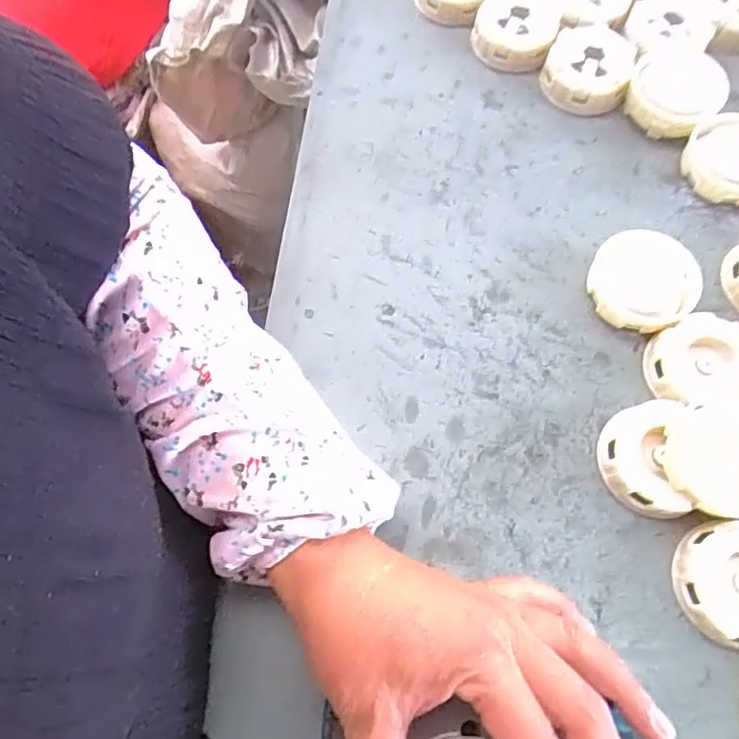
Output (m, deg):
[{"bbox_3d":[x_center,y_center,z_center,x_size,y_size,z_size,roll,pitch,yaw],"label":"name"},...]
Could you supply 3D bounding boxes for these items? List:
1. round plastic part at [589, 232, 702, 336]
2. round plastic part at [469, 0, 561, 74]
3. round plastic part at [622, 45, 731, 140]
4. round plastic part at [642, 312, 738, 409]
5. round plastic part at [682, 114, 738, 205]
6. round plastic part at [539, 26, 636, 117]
[{"bbox_3d":[0.172,-0.055,0.363,0.062,0.026,0.060,0,69,0],"label":"round plastic part"},{"bbox_3d":[0.111,-0.262,0.437,0.061,0.018,0.066,0,69,0],"label":"round plastic part"},{"bbox_3d":[0.223,-0.203,0.421,0.063,0.026,0.074,30,72,11],"label":"round plastic part"},{"bbox_3d":[0.198,-0.004,0.346,0.066,0.022,0.052,-6,69,-2],"label":"round plastic part"},{"bbox_3d":[0.254,-0.147,0.404,0.063,0.022,0.076,29,71,10],"label":"round plastic part"},{"bbox_3d":[0.161,-0.223,0.426,0.061,0.022,0.072,20,70,7],"label":"round plastic part"}]

